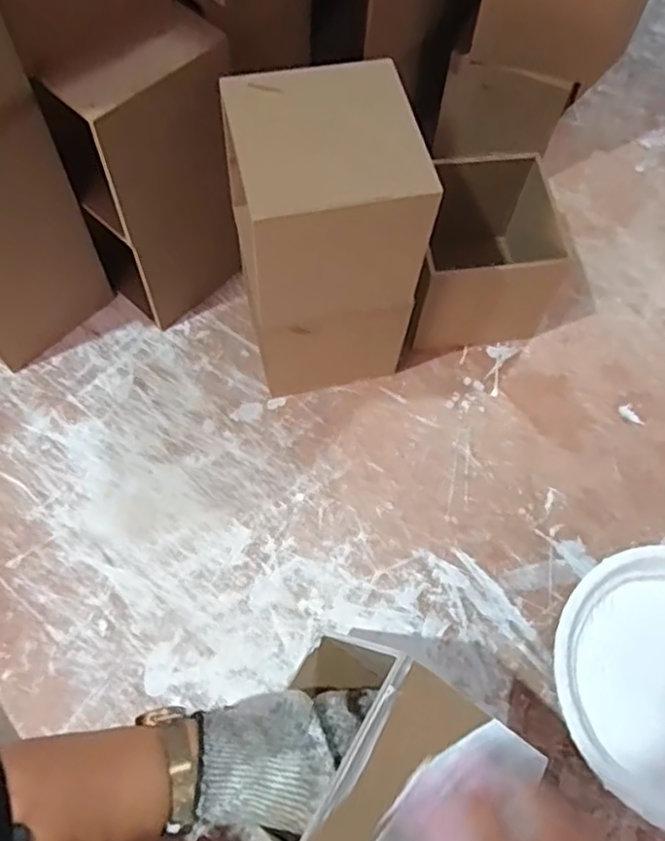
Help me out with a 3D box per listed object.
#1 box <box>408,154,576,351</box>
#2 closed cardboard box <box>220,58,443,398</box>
[{"bbox_3d":[0.116,-0.140,0.560,0.130,0.106,0.121,-7,66,-6],"label":"box"},{"bbox_3d":[-0.007,-0.119,0.478,0.108,0.228,0.104,-11,66,-7],"label":"closed cardboard box"}]

